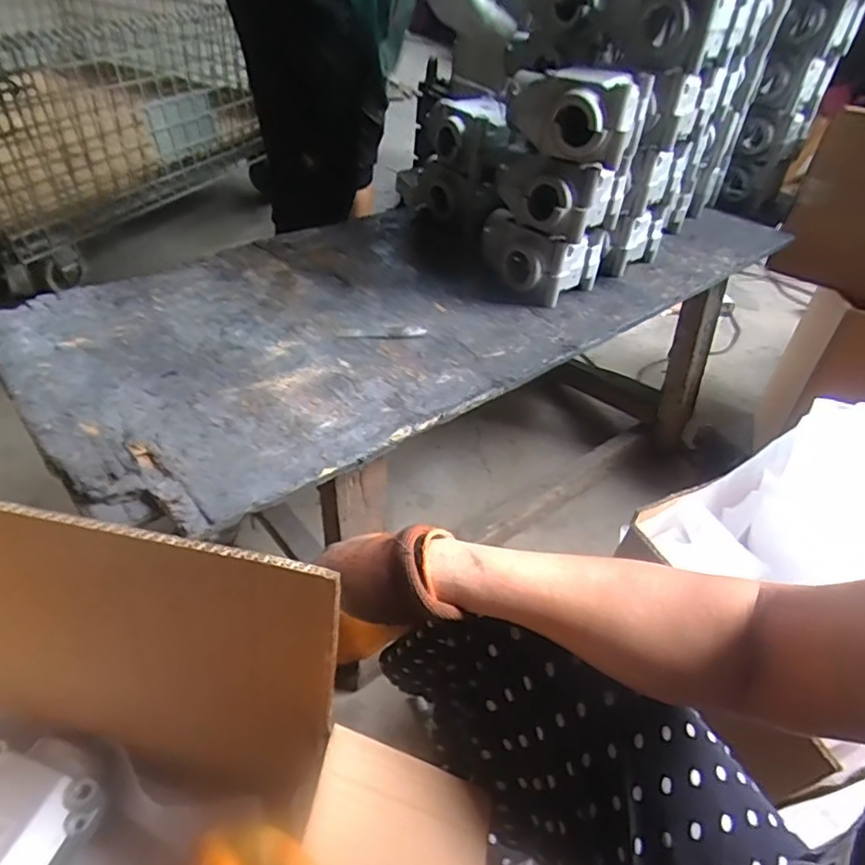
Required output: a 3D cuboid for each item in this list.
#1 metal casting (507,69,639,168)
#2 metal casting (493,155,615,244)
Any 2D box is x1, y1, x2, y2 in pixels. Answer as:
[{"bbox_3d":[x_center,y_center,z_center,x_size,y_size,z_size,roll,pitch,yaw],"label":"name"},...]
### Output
[{"bbox_3d":[0.149,-0.353,0.663,0.131,0.084,0.080,22,44,16],"label":"metal casting"},{"bbox_3d":[0.137,-0.288,0.718,0.142,0.079,0.066,18,43,13],"label":"metal casting"}]

